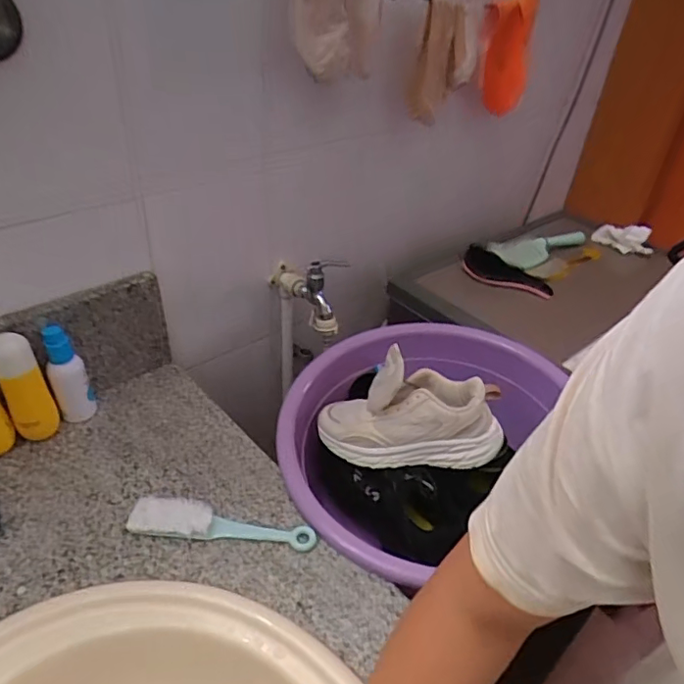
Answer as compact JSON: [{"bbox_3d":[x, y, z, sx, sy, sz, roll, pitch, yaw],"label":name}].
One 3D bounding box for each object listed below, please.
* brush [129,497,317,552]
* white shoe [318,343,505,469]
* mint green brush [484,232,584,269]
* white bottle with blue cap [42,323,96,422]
[{"bbox_3d":[-0.132,0.197,0.610,0.203,0.028,0.044,5,37,0],"label":"brush"},{"bbox_3d":[0.092,0.092,0.733,0.237,0.119,0.102,7,37,2],"label":"white shoe"},{"bbox_3d":[0.403,-0.186,1.099,0.240,0.029,0.068,-10,39,-20],"label":"mint green brush"},{"bbox_3d":[-0.352,0.040,0.703,0.046,0.134,0.046,-15,41,-25],"label":"white bottle with blue cap"}]

